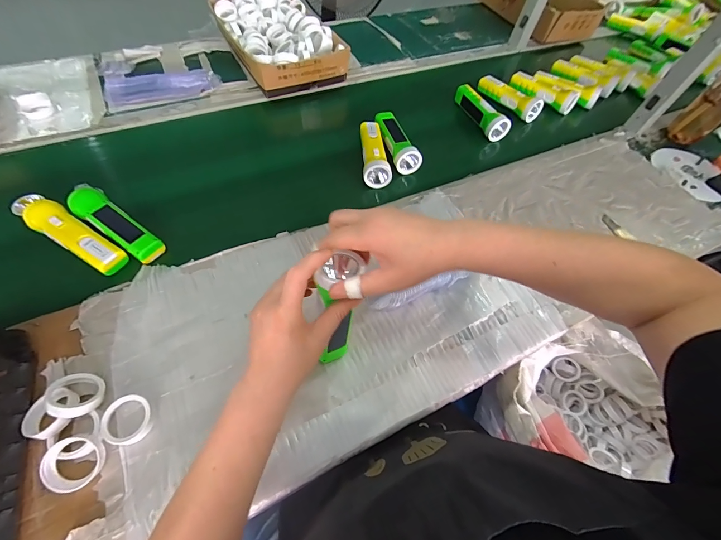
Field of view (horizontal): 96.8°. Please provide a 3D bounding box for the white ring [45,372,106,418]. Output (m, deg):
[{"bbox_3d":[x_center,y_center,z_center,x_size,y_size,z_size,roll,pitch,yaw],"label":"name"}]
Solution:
[{"bbox_3d":[-0.331,0.147,0.375,0.055,0.012,0.055,38,26,-22],"label":"white ring"}]

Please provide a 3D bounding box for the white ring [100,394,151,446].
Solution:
[{"bbox_3d":[-0.277,0.177,0.379,0.051,0.012,0.054,2,58,-4],"label":"white ring"}]

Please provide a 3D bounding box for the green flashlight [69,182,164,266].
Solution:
[{"bbox_3d":[-0.388,-0.074,0.507,0.172,0.052,0.050,33,61,15],"label":"green flashlight"}]

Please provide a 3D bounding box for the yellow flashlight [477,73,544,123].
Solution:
[{"bbox_3d":[0.340,-0.402,0.741,0.044,0.043,0.167,-37,68,-24],"label":"yellow flashlight"}]

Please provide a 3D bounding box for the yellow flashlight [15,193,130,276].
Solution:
[{"bbox_3d":[-0.445,-0.059,0.487,0.188,0.043,0.045,29,60,13],"label":"yellow flashlight"}]

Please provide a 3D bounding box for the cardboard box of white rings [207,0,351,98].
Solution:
[{"bbox_3d":[-0.185,-0.522,0.737,0.203,0.090,0.307,-29,65,-21],"label":"cardboard box of white rings"}]

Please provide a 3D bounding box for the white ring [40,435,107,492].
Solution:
[{"bbox_3d":[-0.311,0.211,0.349,0.054,0.022,0.050,2,58,-4],"label":"white ring"}]

